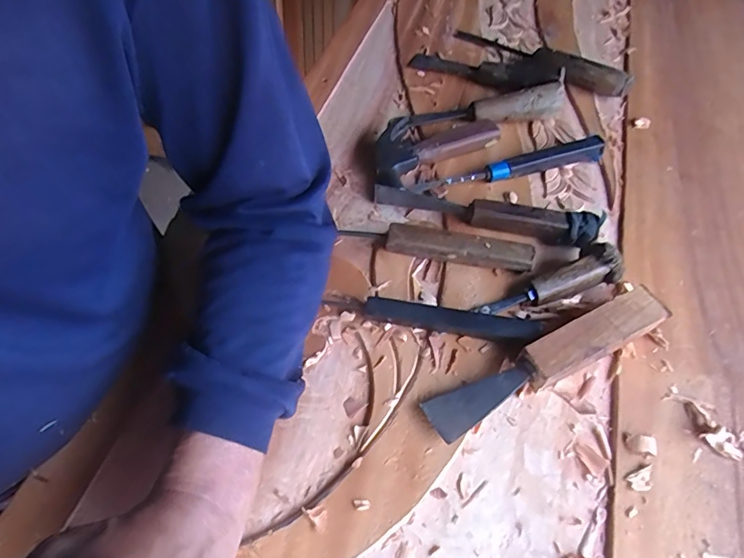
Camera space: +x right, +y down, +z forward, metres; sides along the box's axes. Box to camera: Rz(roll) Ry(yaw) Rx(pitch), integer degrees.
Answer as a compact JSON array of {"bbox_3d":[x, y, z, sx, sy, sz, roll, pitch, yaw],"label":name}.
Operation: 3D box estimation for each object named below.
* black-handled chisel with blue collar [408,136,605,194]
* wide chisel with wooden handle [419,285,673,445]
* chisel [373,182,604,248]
[{"bbox_3d":[0.154,-0.123,0.538,0.224,0.026,0.022,-13,57,-11],"label":"black-handled chisel with blue collar"},{"bbox_3d":[0.143,0.068,0.397,0.214,0.040,0.035,-22,59,-16],"label":"wide chisel with wooden handle"},{"bbox_3d":[0.112,-0.066,0.492,0.222,0.033,0.024,12,56,7],"label":"chisel"}]

